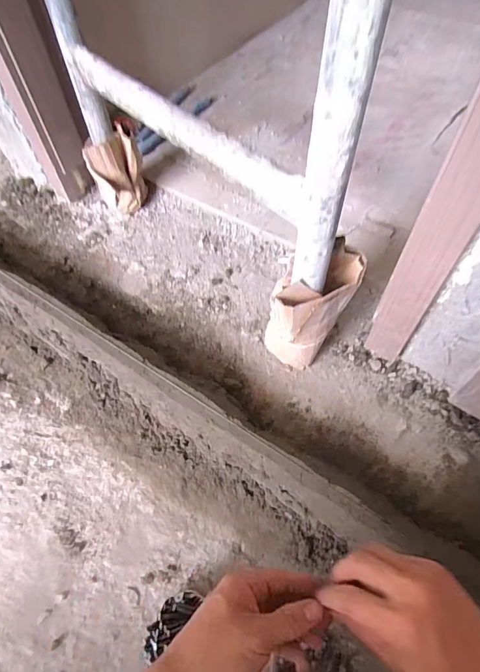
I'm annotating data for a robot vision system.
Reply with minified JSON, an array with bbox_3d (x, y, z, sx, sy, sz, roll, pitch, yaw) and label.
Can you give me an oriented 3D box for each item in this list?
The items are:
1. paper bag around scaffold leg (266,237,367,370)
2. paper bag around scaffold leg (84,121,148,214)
[{"bbox_3d":[0.123,-0.038,0.663,0.150,0.223,0.087,-26,61,-13],"label":"paper bag around scaffold leg"},{"bbox_3d":[-0.279,-0.375,0.915,0.113,0.186,0.074,-23,60,-12],"label":"paper bag around scaffold leg"}]

